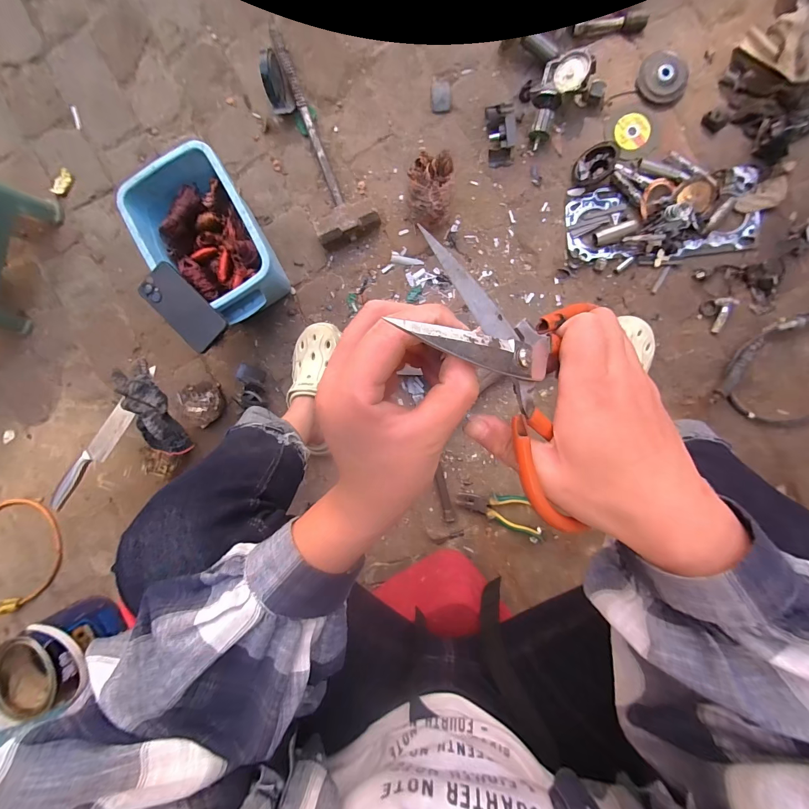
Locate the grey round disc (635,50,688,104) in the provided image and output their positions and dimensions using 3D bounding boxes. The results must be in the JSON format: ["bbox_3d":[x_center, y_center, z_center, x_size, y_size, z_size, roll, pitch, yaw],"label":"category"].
[{"bbox_3d":[0.482,-0.613,0.653,0.084,0.016,0.088,1,94,16],"label":"grey round disc"}]

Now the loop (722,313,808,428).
[{"bbox_3d":[0.702,-0.054,0.634,0.211,0.026,0.196,3,100,14],"label":"loop"}]

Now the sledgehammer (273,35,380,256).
[{"bbox_3d":[-0.180,-0.523,0.678,0.122,0.061,0.422,-22,91,6],"label":"sledgehammer"}]

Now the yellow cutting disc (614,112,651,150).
[{"bbox_3d":[0.418,-0.502,0.640,0.061,0.006,0.055,2,104,10],"label":"yellow cutting disc"}]

